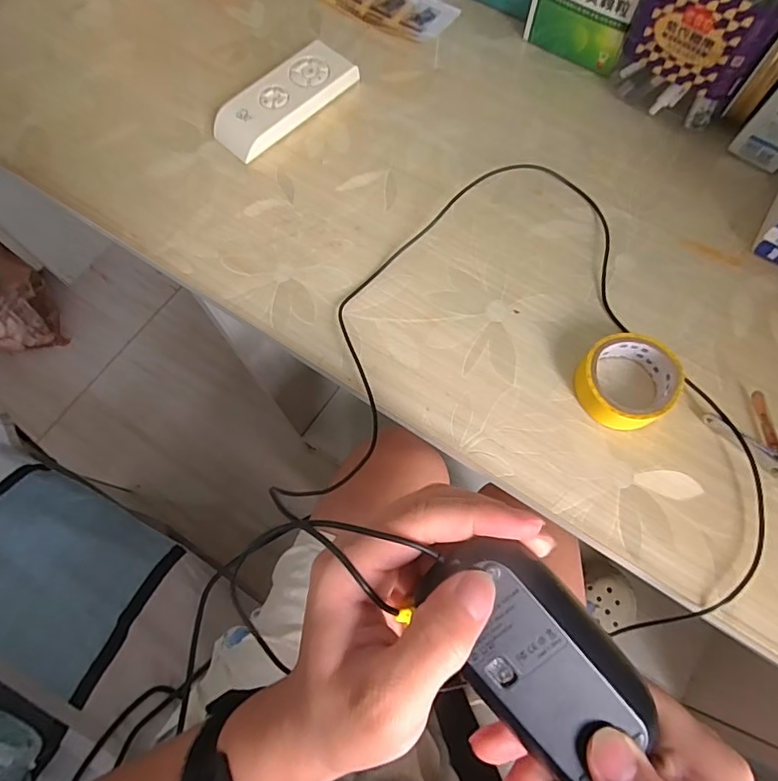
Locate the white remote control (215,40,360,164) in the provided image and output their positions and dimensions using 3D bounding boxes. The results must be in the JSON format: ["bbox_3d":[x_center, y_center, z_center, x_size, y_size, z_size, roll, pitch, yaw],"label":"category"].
[{"bbox_3d":[-0.087,-0.243,0.416,0.048,0.021,0.124,41,75,13],"label":"white remote control"}]

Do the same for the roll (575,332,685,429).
[{"bbox_3d":[0.154,-0.005,0.328,0.060,0.026,0.058,0,70,0],"label":"roll"}]

